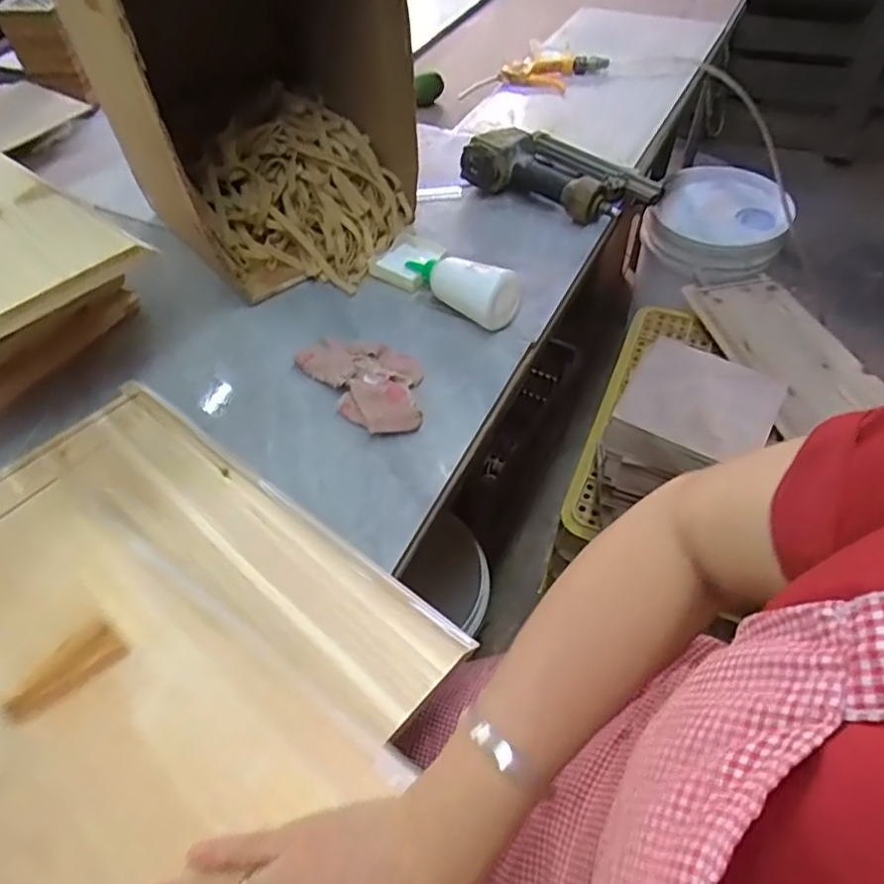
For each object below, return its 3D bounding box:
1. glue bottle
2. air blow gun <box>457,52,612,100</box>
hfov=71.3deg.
[{"bbox_3d":[0.016,-0.181,0.696,0.149,0.057,0.050,31,59,23],"label":"glue bottle"},{"bbox_3d":[0.168,-0.656,1.098,0.273,0.046,0.088,-7,54,-5],"label":"air blow gun"}]

